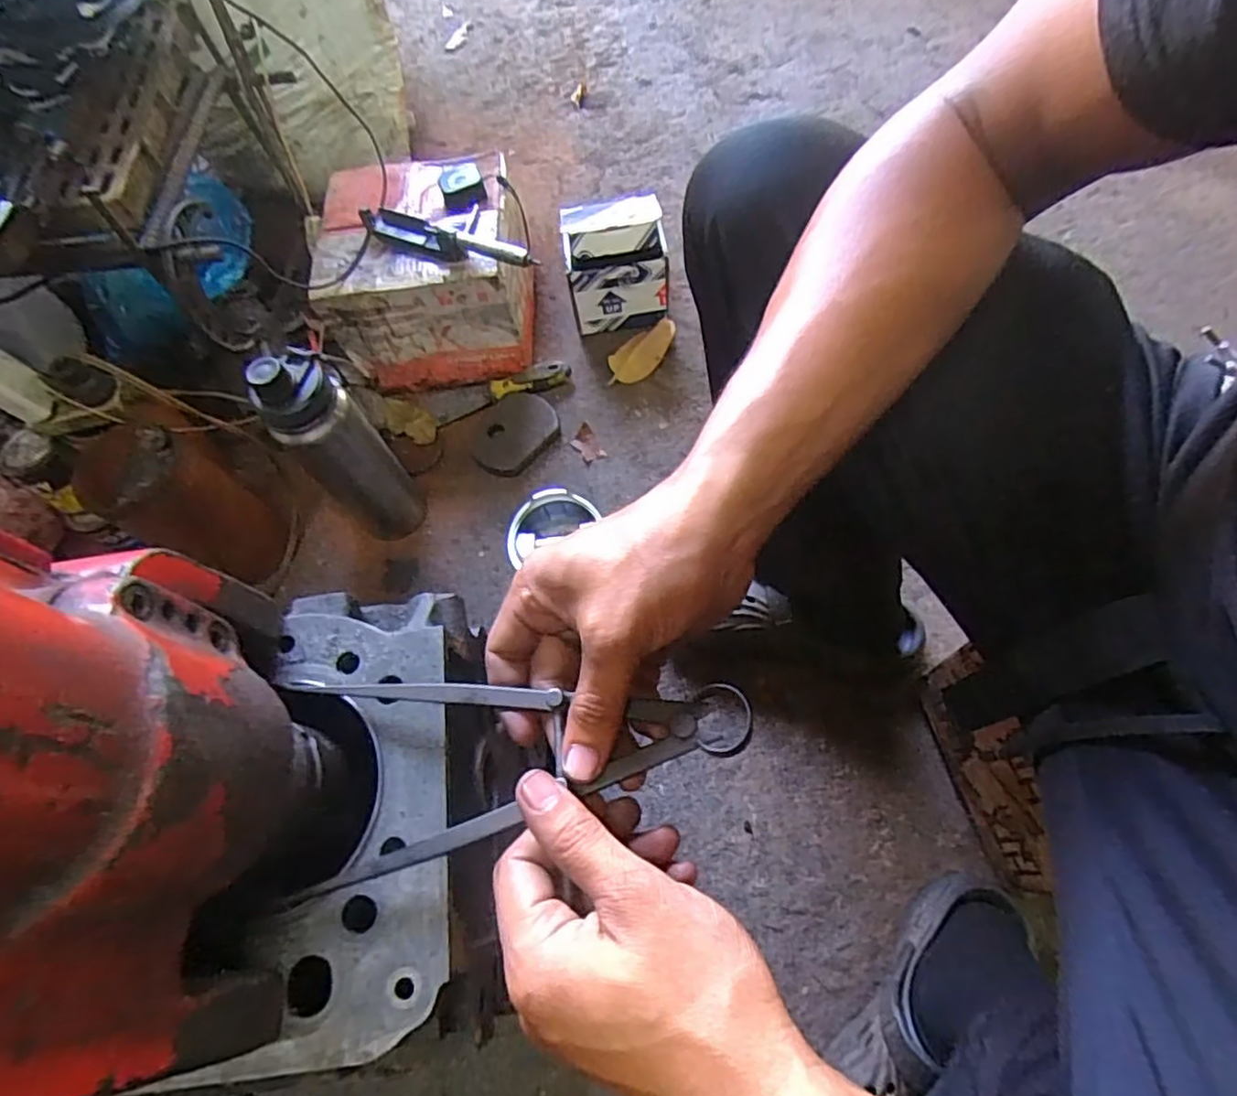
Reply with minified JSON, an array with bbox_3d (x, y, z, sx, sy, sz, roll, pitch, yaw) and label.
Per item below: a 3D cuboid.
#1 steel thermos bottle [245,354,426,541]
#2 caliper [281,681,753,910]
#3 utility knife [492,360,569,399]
[{"bbox_3d":[-0.286,-0.100,0.693,0.081,0.268,0.076,-40,68,-12],"label":"steel thermos bottle"},{"bbox_3d":[-0.049,0.089,0.283,0.209,0.013,0.093,-10,65,12],"label":"caliper"},{"bbox_3d":[-0.113,-0.217,0.863,0.101,0.021,0.028,-12,65,0],"label":"utility knife"}]

